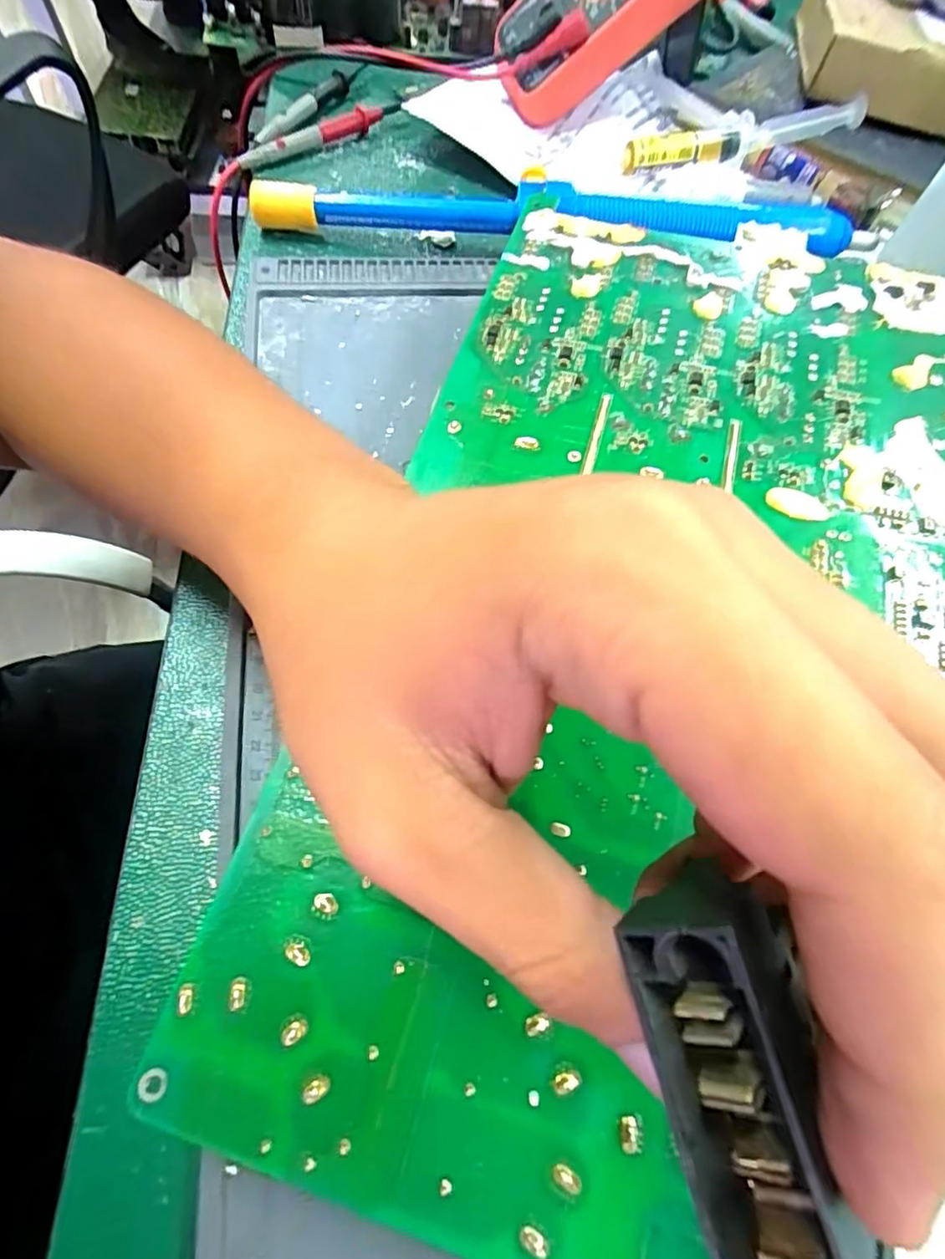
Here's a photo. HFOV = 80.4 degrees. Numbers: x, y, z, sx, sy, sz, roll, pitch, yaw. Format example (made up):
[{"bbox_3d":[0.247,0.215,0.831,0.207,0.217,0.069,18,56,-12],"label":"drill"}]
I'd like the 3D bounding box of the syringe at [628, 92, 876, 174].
[{"bbox_3d":[0.171,-0.307,0.346,0.164,0.018,0.014,-17,67,-12],"label":"syringe"}]

